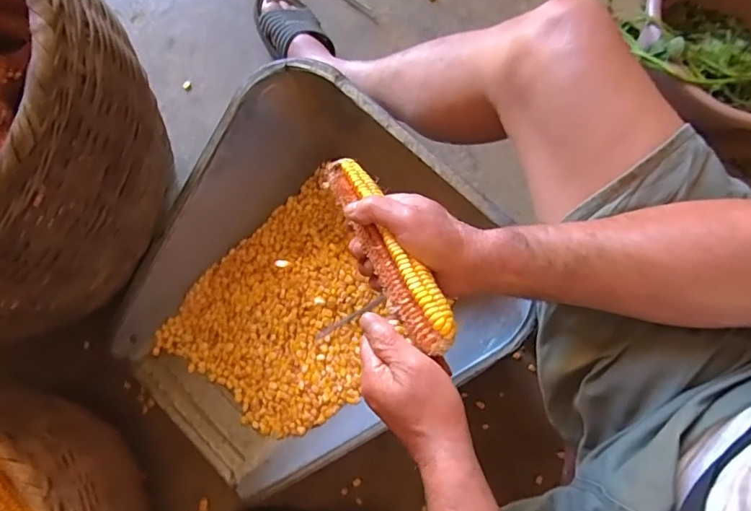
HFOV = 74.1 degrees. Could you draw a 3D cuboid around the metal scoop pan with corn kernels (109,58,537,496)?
[{"bbox_3d":[-0.102,0.055,0.642,0.397,0.223,0.446,42,81,6],"label":"metal scoop pan with corn kernels"}]

